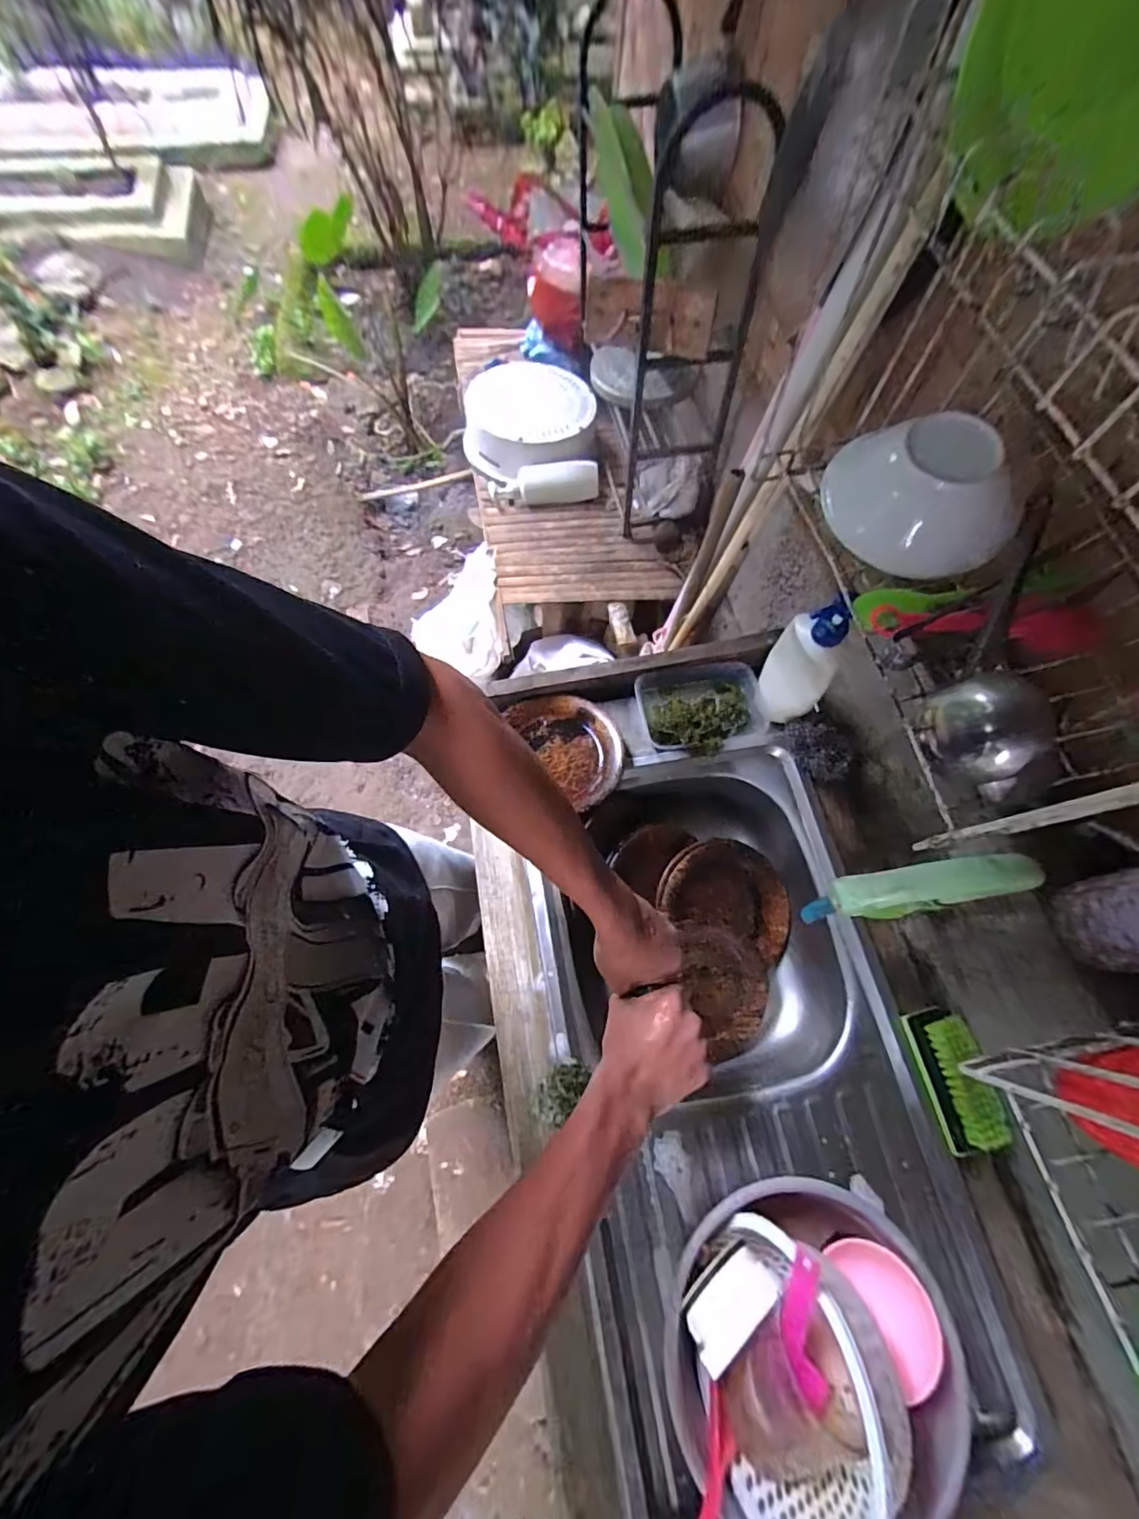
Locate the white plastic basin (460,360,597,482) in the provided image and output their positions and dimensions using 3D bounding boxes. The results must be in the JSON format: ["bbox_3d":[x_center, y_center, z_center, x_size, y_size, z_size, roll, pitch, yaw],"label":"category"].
[{"bbox_3d":[-0.102,-0.814,1.231,0.290,0.094,0.327,-6,69,-4],"label":"white plastic basin"}]

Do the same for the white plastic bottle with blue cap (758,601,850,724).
[{"bbox_3d":[0.290,-0.116,0.662,0.076,0.206,0.056,29,71,9],"label":"white plastic bottle with blue cap"}]

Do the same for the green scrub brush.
[{"bbox_3d":[0.425,0.349,0.573,0.048,0.044,0.135,-10,69,-6],"label":"green scrub brush"}]

